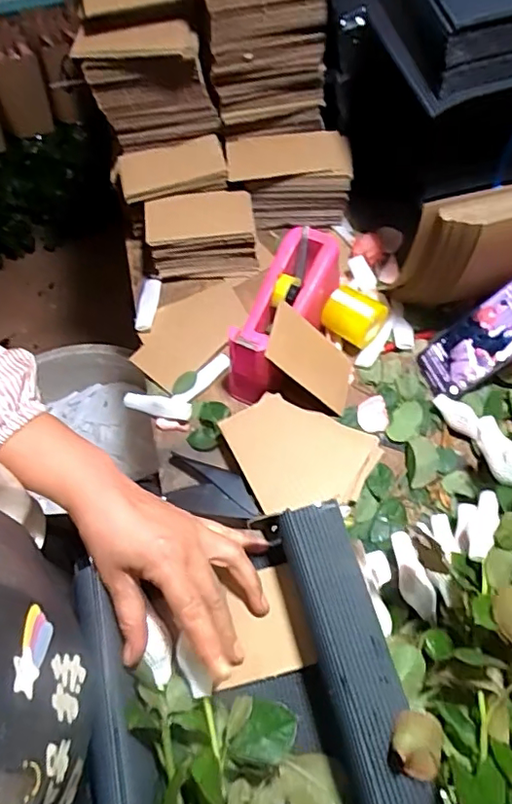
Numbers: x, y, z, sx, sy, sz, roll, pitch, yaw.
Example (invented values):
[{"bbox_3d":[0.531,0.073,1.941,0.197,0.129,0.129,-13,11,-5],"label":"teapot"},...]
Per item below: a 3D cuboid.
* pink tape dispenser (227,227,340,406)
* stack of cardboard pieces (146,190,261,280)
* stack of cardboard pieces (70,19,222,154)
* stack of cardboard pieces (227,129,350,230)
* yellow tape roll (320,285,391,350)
[{"bbox_3d":[0.032,-0.104,0.677,0.079,0.102,0.199,25,66,16],"label":"pink tape dispenser"},{"bbox_3d":[-0.074,-0.227,0.768,0.146,0.071,0.092,-7,61,0],"label":"stack of cardboard pieces"},{"bbox_3d":[-0.145,-0.419,0.752,0.148,0.125,0.090,-24,62,-9],"label":"stack of cardboard pieces"},{"bbox_3d":[0.048,-0.318,0.802,0.168,0.090,0.097,-3,61,2],"label":"stack of cardboard pieces"},{"bbox_3d":[0.123,-0.110,0.701,0.065,0.045,0.058,33,68,20],"label":"yellow tape roll"}]

